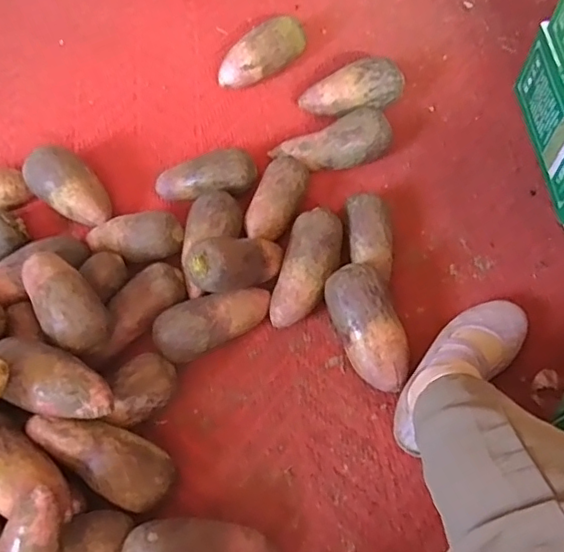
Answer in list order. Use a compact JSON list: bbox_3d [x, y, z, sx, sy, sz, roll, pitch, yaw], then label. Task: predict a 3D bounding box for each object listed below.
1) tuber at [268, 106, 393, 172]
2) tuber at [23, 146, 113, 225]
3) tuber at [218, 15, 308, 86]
[{"bbox_3d":[0.081,-0.200,0.884,0.179,0.070,0.078,-22,68,-9],"label":"tuber"},{"bbox_3d":[-0.315,-0.129,0.849,0.136,0.083,0.079,41,73,17],"label":"tuber"},{"bbox_3d":[-0.034,-0.372,0.968,0.167,0.075,0.063,-34,67,-13],"label":"tuber"}]

